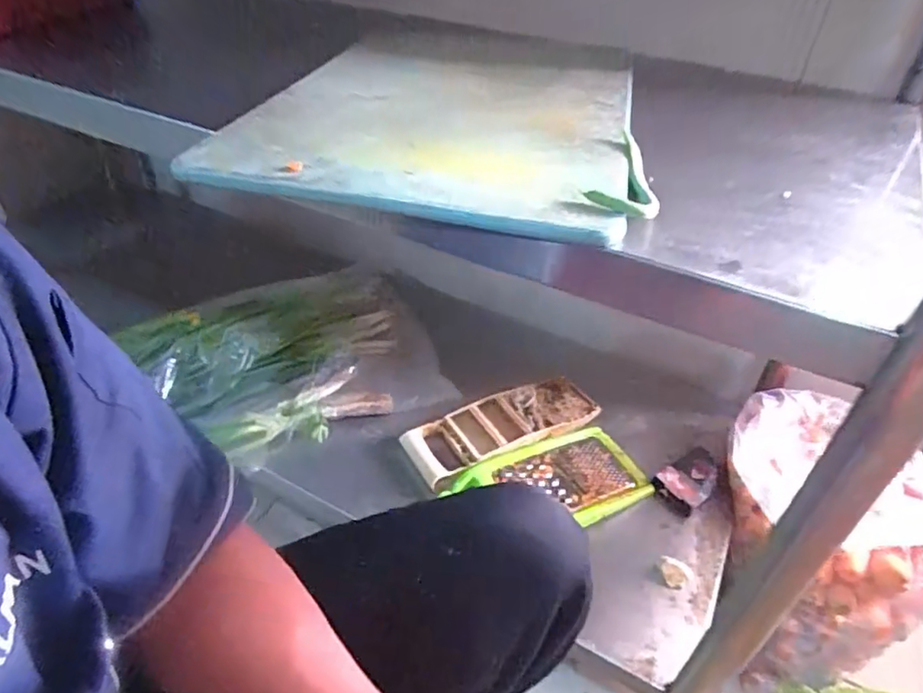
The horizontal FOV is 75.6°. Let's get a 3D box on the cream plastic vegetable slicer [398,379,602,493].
[{"bbox_3d":[0.059,0.108,0.822,0.269,0.029,0.100,-17,43,-23],"label":"cream plastic vegetable slicer"}]

